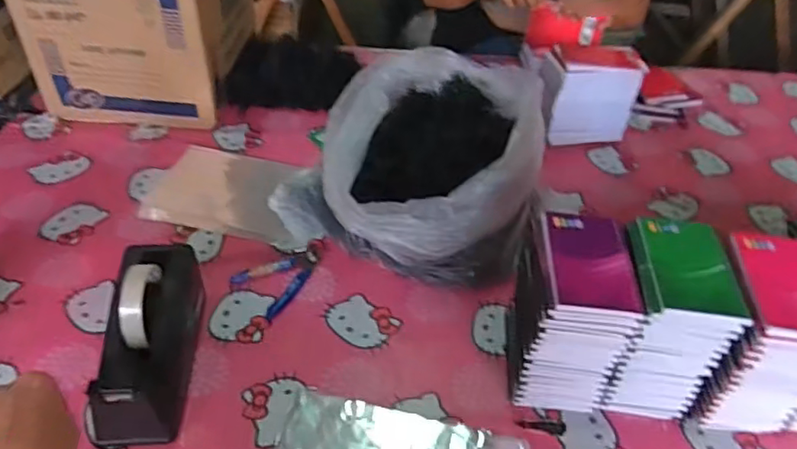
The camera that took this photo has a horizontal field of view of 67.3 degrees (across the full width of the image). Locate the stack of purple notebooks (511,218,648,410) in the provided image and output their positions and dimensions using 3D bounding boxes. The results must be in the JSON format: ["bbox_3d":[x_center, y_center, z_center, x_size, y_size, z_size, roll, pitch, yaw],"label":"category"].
[{"bbox_3d":[0.180,0.098,0.636,0.099,0.176,0.127,4,41,0],"label":"stack of purple notebooks"}]

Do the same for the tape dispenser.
[{"bbox_3d":[-0.262,0.119,0.628,0.080,0.118,0.208,0,41,-4],"label":"tape dispenser"}]

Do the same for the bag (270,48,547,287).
[{"bbox_3d":[0.034,-0.098,0.842,0.324,0.167,0.320,18,43,16],"label":"bag"}]

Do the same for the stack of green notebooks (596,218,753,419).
[{"bbox_3d":[0.277,0.102,0.639,0.096,0.177,0.128,8,41,4],"label":"stack of green notebooks"}]

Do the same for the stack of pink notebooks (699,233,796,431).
[{"bbox_3d":[0.375,0.120,0.628,0.094,0.178,0.135,7,41,3],"label":"stack of pink notebooks"}]

